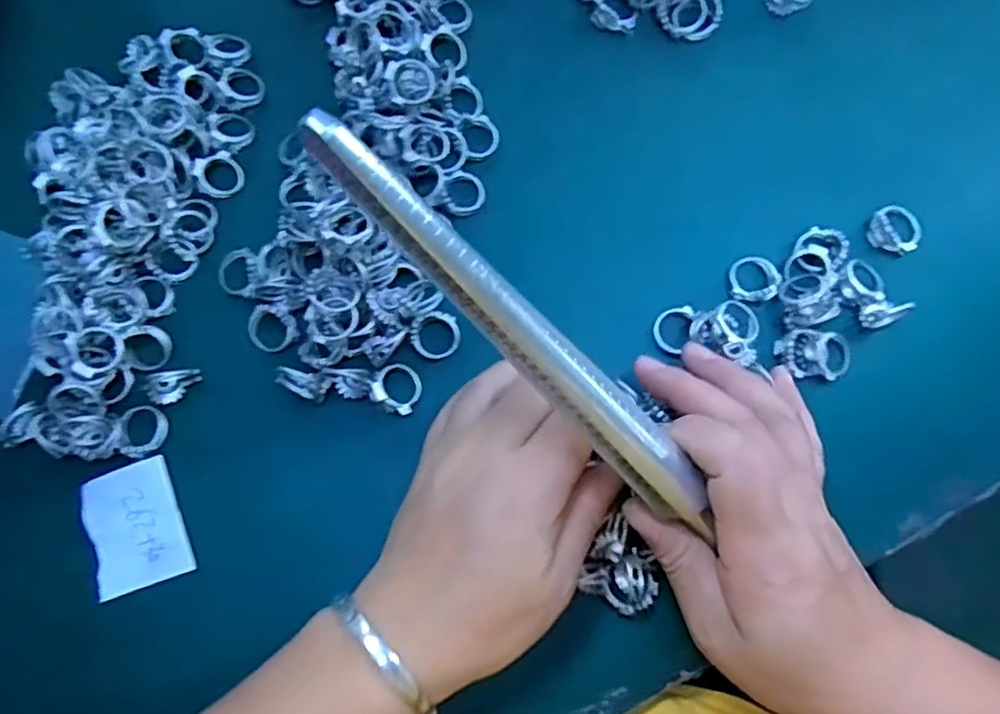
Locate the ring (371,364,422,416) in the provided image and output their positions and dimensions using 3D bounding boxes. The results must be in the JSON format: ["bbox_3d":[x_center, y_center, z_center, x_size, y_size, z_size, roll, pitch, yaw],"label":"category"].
[{"bbox_3d":[-0.046,0.014,0.308,0.020,0.008,0.023,20,79,3],"label":"ring"}]

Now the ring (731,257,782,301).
[{"bbox_3d":[0.120,-0.037,0.325,0.023,0.004,0.024,-3,62,6],"label":"ring"}]

